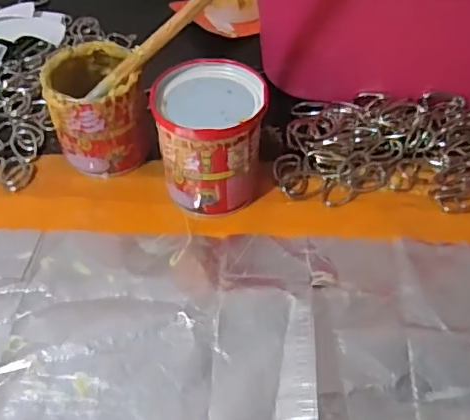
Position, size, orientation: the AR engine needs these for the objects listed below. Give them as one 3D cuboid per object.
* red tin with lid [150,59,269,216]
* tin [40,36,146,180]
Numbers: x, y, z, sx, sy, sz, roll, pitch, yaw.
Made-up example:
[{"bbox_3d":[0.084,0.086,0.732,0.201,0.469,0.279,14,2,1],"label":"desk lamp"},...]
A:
[{"bbox_3d":[-0.015,-0.045,0.367,0.065,0.075,0.068,0,51,0],"label":"red tin with lid"},{"bbox_3d":[-0.095,-0.071,0.393,0.058,0.067,0.068,-12,52,-10],"label":"tin"}]

